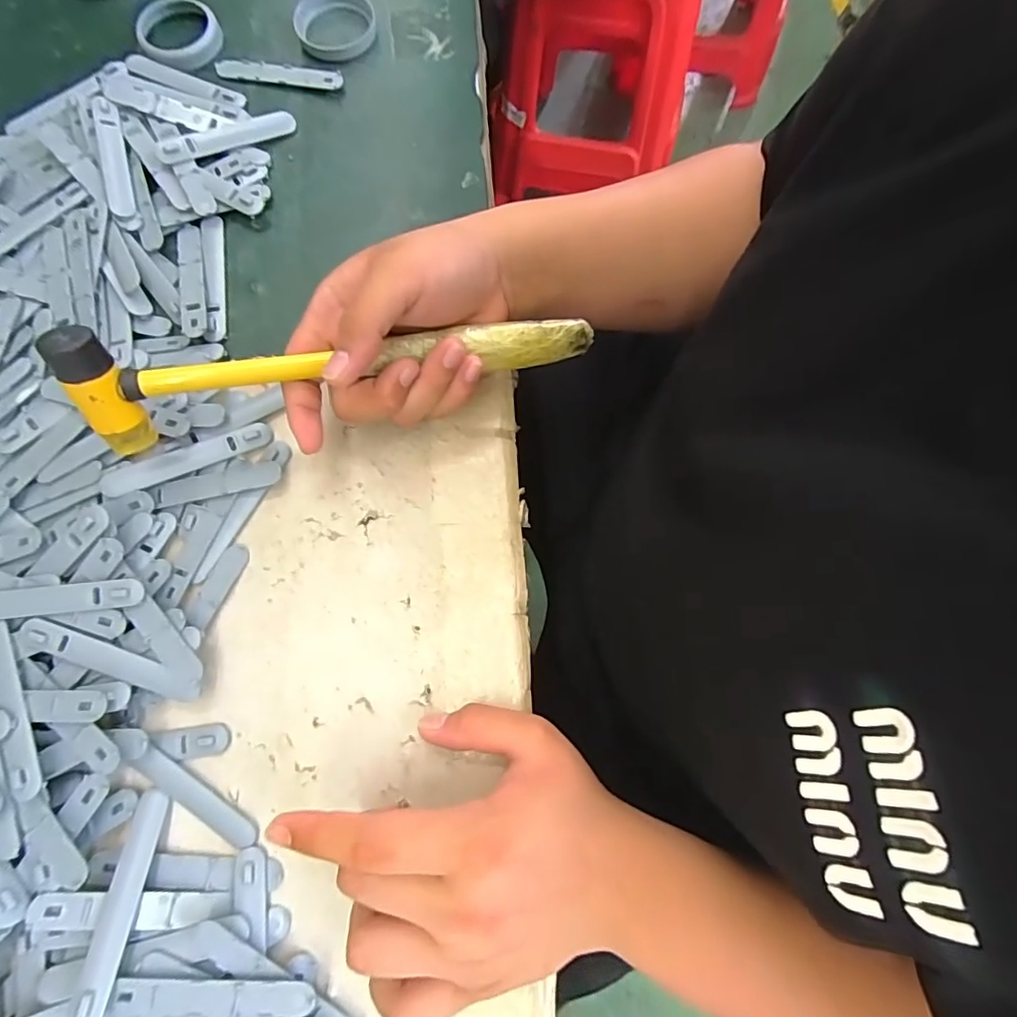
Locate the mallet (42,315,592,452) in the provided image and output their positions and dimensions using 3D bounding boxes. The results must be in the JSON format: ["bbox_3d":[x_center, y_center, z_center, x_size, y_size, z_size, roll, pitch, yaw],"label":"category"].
[{"bbox_3d":[-0.080,-0.076,0.278,0.259,0.053,0.035,-10,77,-12],"label":"mallet"}]

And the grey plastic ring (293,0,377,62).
[{"bbox_3d":[-0.129,-0.362,0.392,0.060,0.012,0.059,0,77,0],"label":"grey plastic ring"}]

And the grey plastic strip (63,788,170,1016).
[{"bbox_3d":[-0.187,0.189,0.253,0.017,0.010,0.091,-1,54,-1],"label":"grey plastic strip"}]

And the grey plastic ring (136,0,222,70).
[{"bbox_3d":[-0.244,-0.352,0.388,0.057,0.008,0.061,0,77,0],"label":"grey plastic ring"}]

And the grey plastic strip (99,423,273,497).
[{"bbox_3d":[-0.189,-0.029,0.311,0.094,0.004,0.015,-23,88,-12],"label":"grey plastic strip"}]

